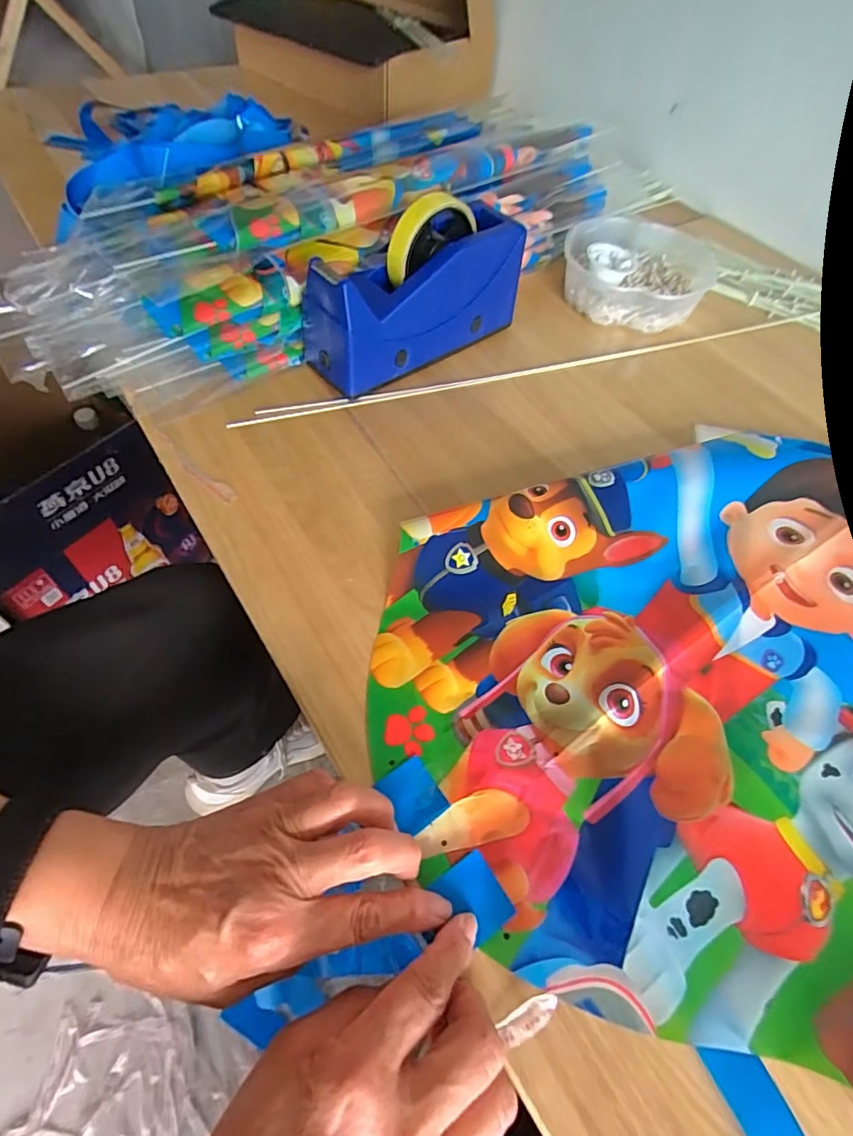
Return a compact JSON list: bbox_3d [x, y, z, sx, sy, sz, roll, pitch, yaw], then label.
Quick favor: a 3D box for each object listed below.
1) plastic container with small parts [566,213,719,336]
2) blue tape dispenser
[{"bbox_3d":[0.220,-0.310,0.572,0.153,0.040,0.138,20,58,9],"label":"plastic container with small parts"},{"bbox_3d":[-0.008,-0.241,0.464,0.194,0.113,0.070,-32,64,-22],"label":"blue tape dispenser"}]

